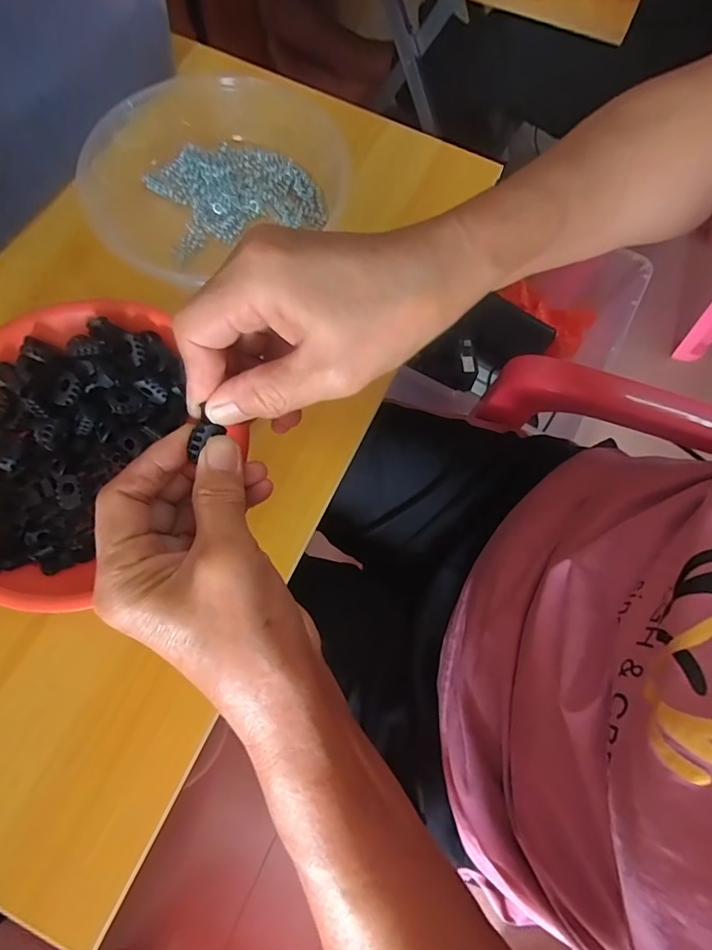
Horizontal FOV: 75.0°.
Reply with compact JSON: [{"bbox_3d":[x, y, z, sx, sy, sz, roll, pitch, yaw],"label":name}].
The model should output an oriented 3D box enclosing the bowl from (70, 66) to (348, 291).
[{"bbox_3d":[-0.111,-0.238,0.357,0.195,0.048,0.174,-33,77,-11],"label":"bowl"}]

